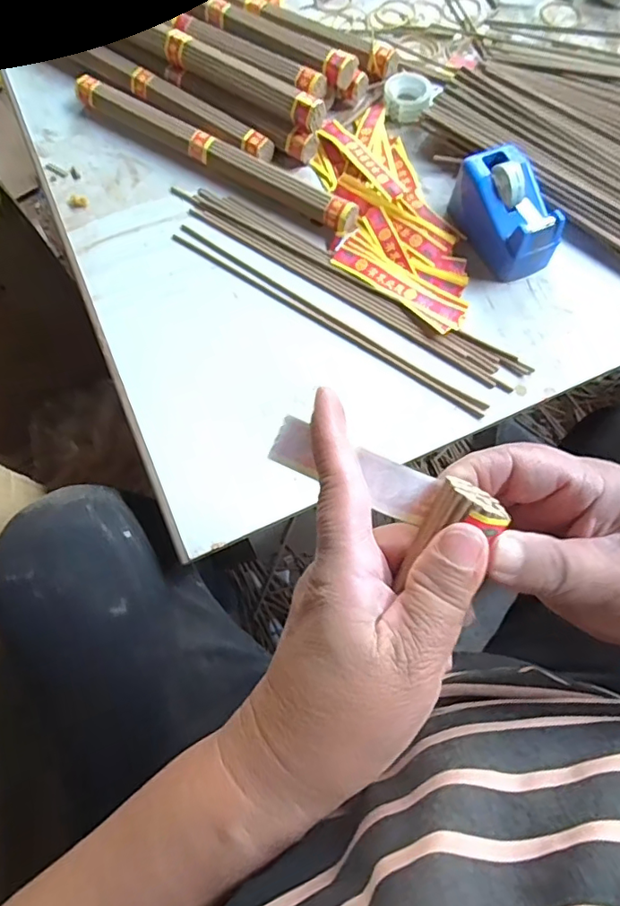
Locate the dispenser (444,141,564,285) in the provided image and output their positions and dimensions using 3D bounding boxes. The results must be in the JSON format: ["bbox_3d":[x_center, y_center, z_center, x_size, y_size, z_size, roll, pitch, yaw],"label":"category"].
[{"bbox_3d":[0.168,-0.207,0.450,0.053,0.053,0.104,-21,71,-6],"label":"dispenser"}]

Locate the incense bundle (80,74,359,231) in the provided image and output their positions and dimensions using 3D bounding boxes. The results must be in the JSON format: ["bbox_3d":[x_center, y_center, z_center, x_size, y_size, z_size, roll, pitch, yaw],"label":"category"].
[{"bbox_3d":[-0.095,-0.287,0.505,0.321,0.023,0.026,31,74,12],"label":"incense bundle"}]

